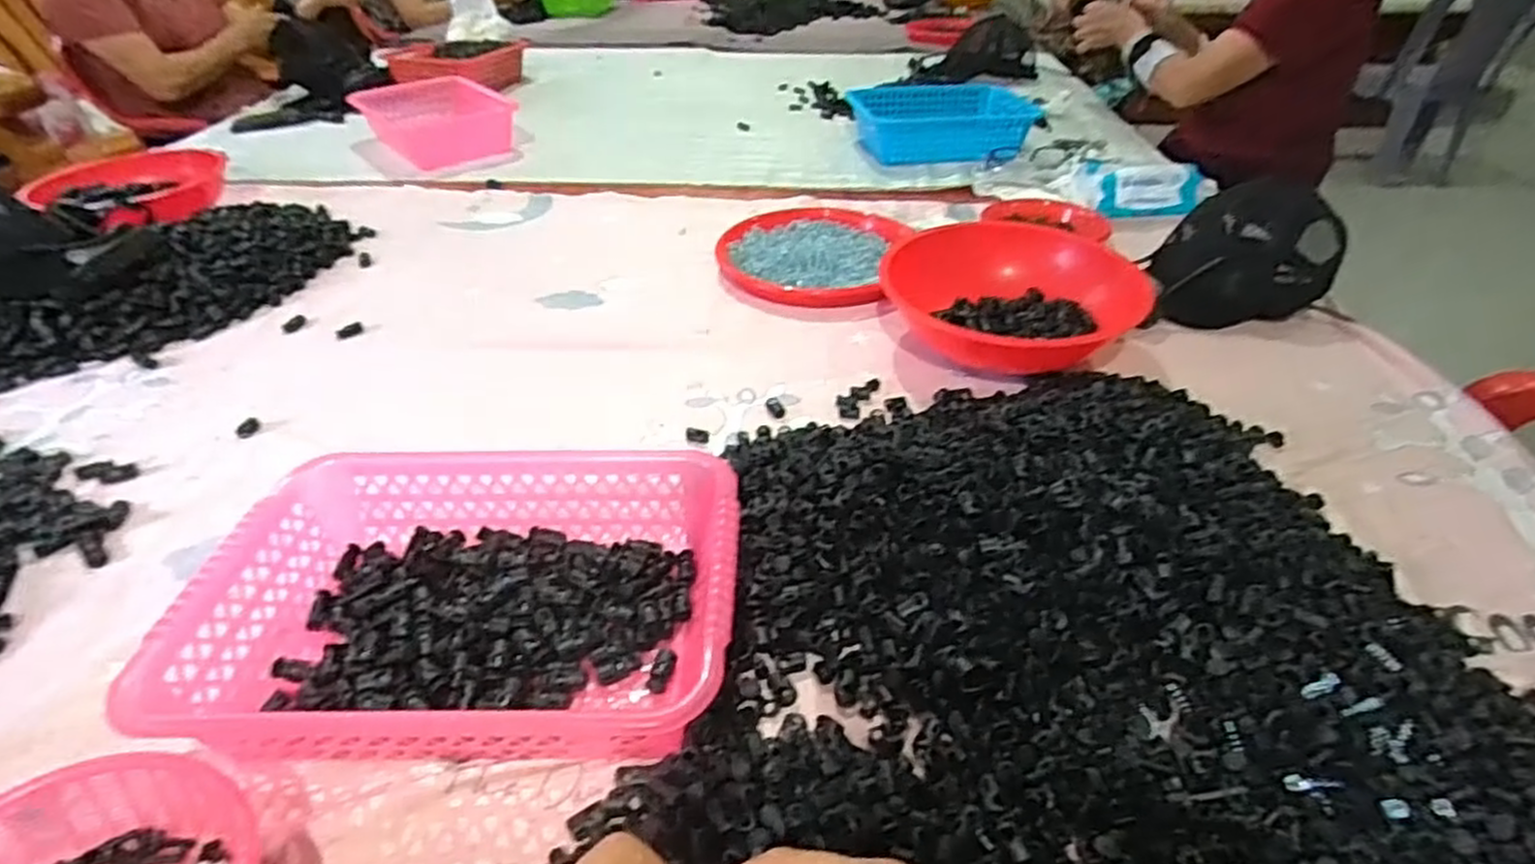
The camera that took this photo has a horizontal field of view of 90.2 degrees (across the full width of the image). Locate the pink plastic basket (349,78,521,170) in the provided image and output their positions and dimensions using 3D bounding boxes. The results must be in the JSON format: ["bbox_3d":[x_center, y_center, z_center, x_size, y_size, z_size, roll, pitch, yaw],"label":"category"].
[{"bbox_3d":[-0.597,-0.575,1.396,0.205,0.079,0.294,-30,46,-33],"label":"pink plastic basket"}]

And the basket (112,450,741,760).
[{"bbox_3d":[-0.175,0.105,0.481,0.307,0.084,0.200,0,37,1],"label":"basket"}]

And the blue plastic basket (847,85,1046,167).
[{"bbox_3d":[0.311,-0.550,1.363,0.314,0.071,0.244,0,37,1],"label":"blue plastic basket"}]

